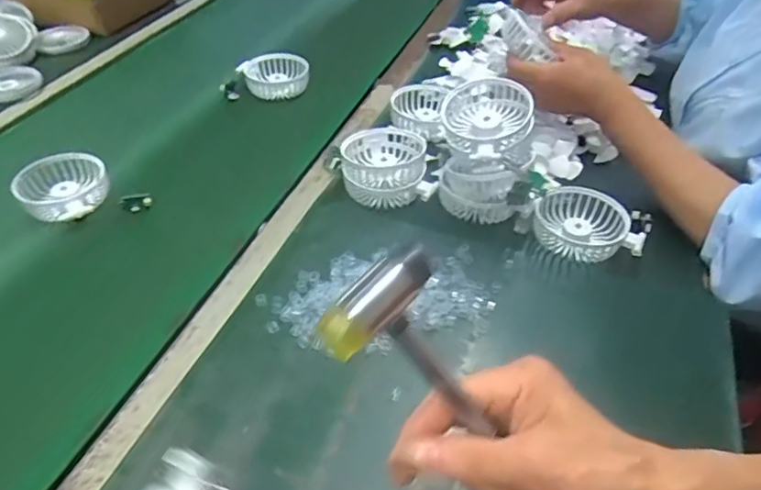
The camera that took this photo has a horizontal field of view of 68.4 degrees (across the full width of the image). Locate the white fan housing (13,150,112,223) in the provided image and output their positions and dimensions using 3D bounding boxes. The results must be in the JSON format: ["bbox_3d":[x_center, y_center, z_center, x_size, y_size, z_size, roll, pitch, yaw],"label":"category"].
[{"bbox_3d":[-0.338,-0.060,0.592,0.085,0.025,0.089,1,44,-1],"label":"white fan housing"}]

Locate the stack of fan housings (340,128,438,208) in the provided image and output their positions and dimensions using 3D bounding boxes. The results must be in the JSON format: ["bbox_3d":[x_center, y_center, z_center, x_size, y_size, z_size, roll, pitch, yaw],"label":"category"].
[{"bbox_3d":[0.009,-0.087,0.612,0.101,0.049,0.095,1,42,0],"label":"stack of fan housings"}]

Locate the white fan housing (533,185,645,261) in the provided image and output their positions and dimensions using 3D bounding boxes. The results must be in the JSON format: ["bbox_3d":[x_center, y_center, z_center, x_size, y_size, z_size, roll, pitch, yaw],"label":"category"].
[{"bbox_3d":[0.209,-0.017,0.565,0.105,0.034,0.079,24,47,23],"label":"white fan housing"}]

